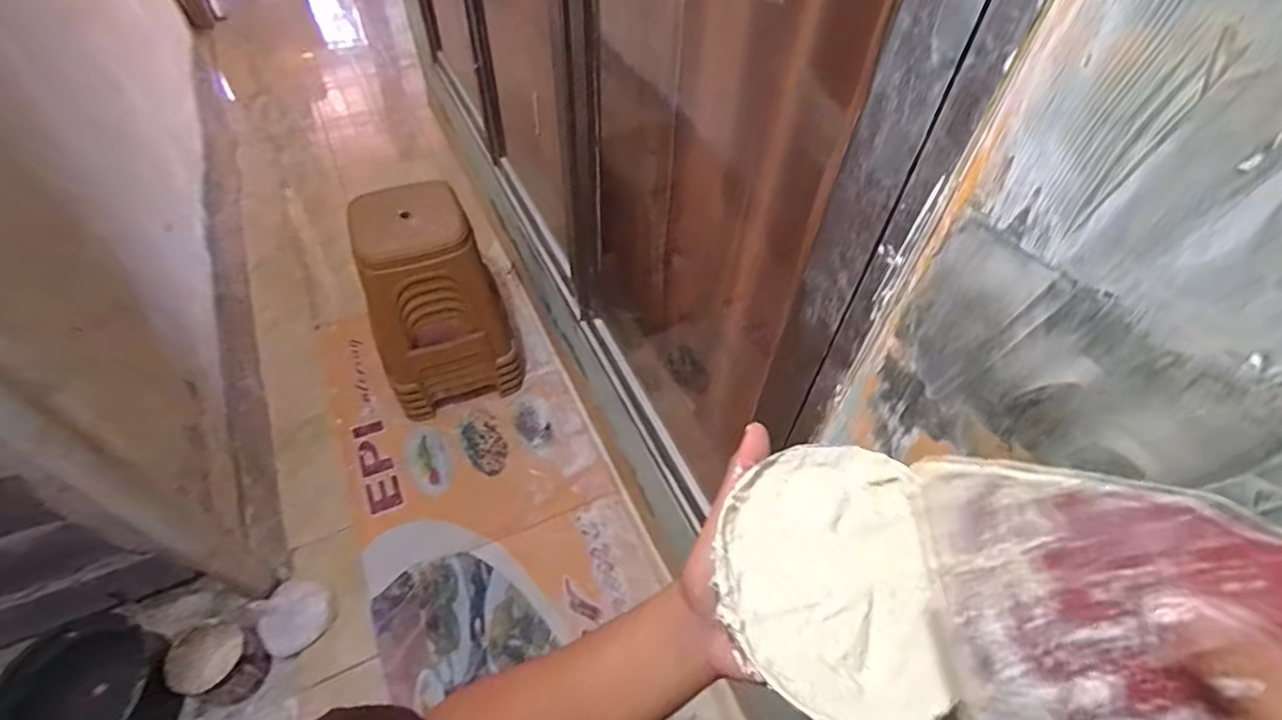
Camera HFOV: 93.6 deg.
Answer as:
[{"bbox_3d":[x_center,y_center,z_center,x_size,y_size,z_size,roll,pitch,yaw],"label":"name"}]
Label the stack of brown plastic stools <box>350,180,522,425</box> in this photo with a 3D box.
[{"bbox_3d":[-0.567,-0.148,1.695,0.363,0.609,0.313,-17,55,-15],"label":"stack of brown plastic stools"}]

